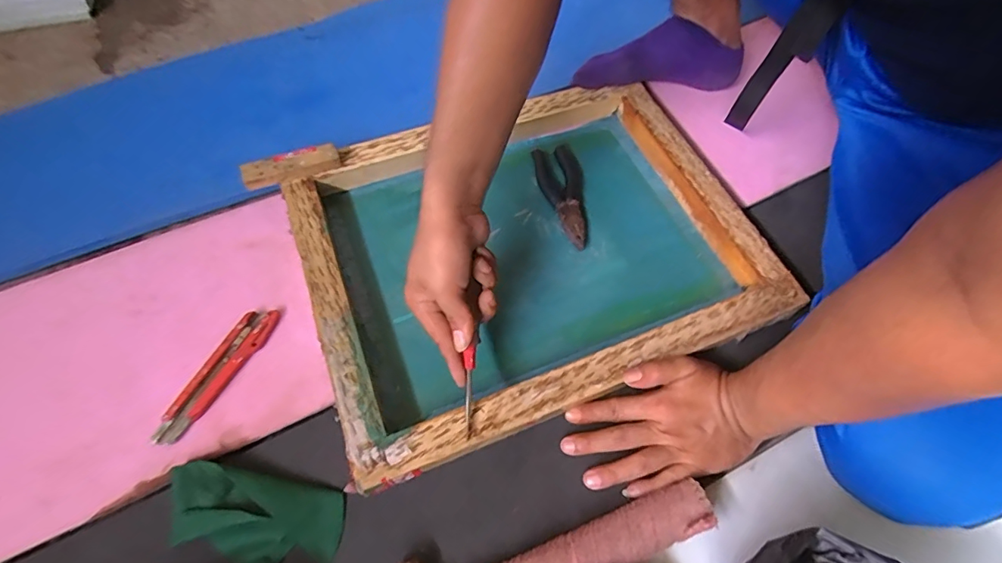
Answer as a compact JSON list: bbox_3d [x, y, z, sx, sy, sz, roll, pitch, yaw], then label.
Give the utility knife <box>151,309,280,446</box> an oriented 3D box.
[{"bbox_3d":[-0.279,0.089,0.487,0.031,0.012,0.152,26,62,12],"label":"utility knife"}]

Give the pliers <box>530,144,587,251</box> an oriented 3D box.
[{"bbox_3d":[0.083,-0.108,0.611,0.057,0.012,0.150,-13,61,-10],"label":"pliers"}]

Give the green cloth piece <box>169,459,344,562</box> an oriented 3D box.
[{"bbox_3d":[-0.214,0.202,0.422,0.149,0.017,0.072,11,60,4],"label":"green cloth piece"}]

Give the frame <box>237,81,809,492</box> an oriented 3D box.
[{"bbox_3d":[0.028,-0.041,0.547,0.471,0.062,0.364,-19,62,-13],"label":"frame"}]

